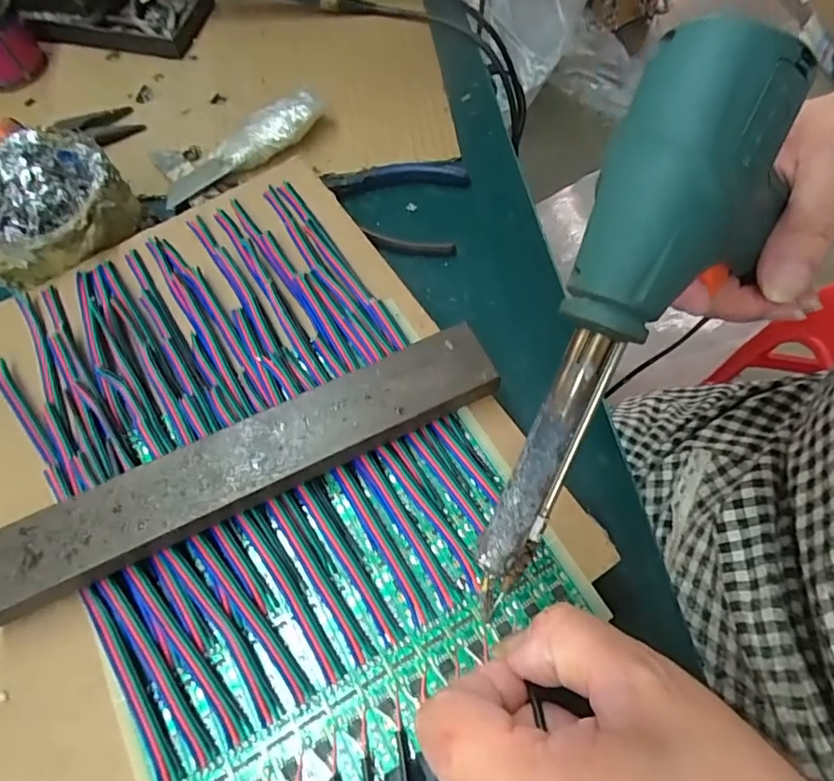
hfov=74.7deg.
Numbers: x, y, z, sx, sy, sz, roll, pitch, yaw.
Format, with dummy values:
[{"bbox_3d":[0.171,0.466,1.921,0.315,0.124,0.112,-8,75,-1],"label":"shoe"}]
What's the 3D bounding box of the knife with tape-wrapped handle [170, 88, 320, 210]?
[{"bbox_3d":[-0.109,-0.152,0.344,0.112,0.015,0.032,-32,66,4],"label":"knife with tape-wrapped handle"}]

